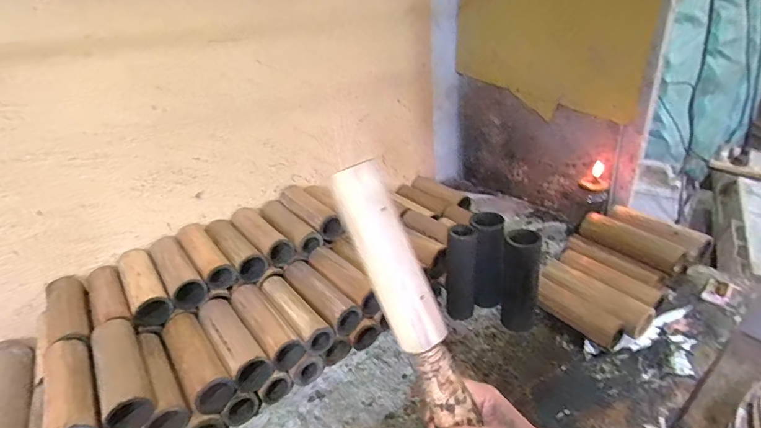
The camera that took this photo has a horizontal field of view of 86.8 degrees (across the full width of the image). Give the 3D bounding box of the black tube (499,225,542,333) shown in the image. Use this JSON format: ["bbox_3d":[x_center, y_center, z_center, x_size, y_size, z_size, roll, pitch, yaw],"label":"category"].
[{"bbox_3d":[0.229,0.113,0.666,0.058,0.179,0.049,5,28,20],"label":"black tube"}]

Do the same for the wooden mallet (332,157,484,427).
[{"bbox_3d":[0.044,0.128,0.373,0.039,0.365,0.035,-25,5,-35],"label":"wooden mallet"}]

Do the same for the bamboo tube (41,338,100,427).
[{"bbox_3d":[-0.393,0.228,0.515,0.053,0.055,0.174,-21,29,-27],"label":"bamboo tube"}]

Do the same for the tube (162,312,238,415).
[{"bbox_3d":[-0.278,0.216,0.603,0.058,0.054,0.183,-25,31,-32],"label":"tube"}]

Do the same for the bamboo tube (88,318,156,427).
[{"bbox_3d":[-0.351,0.208,0.543,0.053,0.047,0.174,-24,30,-31],"label":"bamboo tube"}]

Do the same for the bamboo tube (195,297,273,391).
[{"bbox_3d":[-0.233,0.203,0.633,0.056,0.059,0.180,-25,31,-32],"label":"bamboo tube"}]

